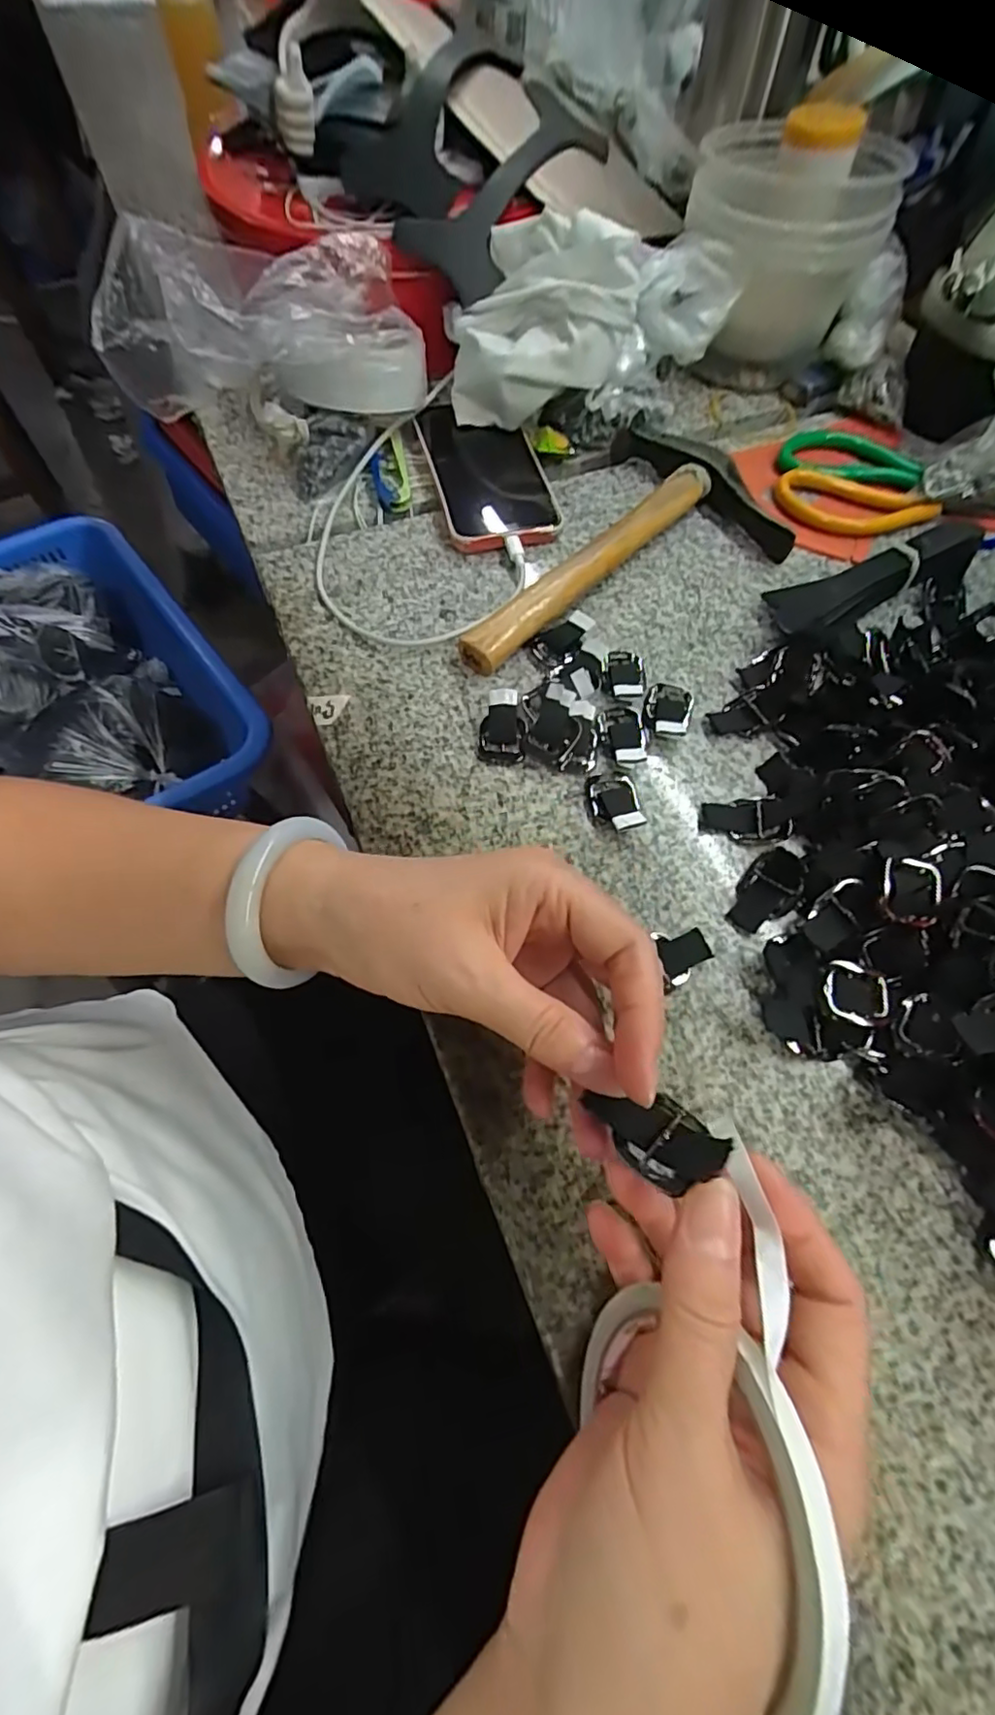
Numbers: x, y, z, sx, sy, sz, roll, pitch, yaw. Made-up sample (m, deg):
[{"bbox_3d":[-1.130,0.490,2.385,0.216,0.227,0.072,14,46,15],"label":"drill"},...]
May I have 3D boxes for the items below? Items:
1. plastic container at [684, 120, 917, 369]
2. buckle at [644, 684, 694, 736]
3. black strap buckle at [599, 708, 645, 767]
[{"bbox_3d":[0.198,-0.430,0.448,0.129,0.120,0.142,17,65,7],"label":"plastic container"},{"bbox_3d":[0.094,-0.082,0.341,0.024,0.009,0.037,15,65,7],"label":"buckle"},{"bbox_3d":[0.067,-0.066,0.330,0.024,0.008,0.039,2,64,0],"label":"black strap buckle"}]

